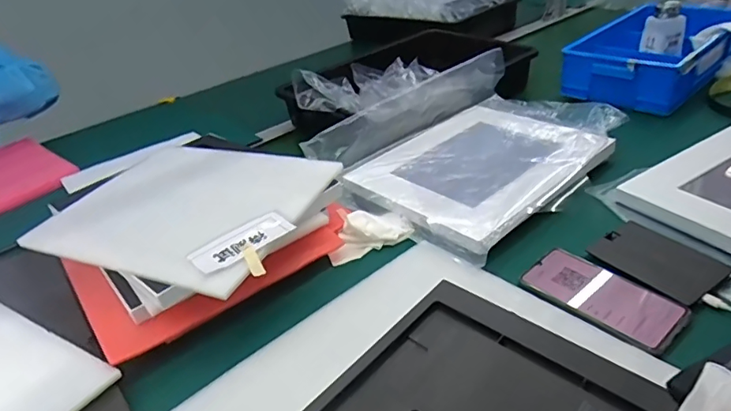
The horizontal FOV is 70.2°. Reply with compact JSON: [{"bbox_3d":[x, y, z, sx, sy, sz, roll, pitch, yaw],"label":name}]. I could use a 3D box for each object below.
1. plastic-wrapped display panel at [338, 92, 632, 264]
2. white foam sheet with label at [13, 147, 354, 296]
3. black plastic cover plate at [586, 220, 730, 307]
[{"bbox_3d":[0.171,-0.066,0.743,0.357,0.032,0.270,-34,40,-26],"label":"plastic-wrapped display panel"},{"bbox_3d":[-0.215,-0.004,0.625,0.309,0.015,0.242,8,36,24],"label":"white foam sheet with label"},{"bbox_3d":[0.313,0.057,0.560,0.090,0.010,0.118,-24,35,-23],"label":"black plastic cover plate"}]

